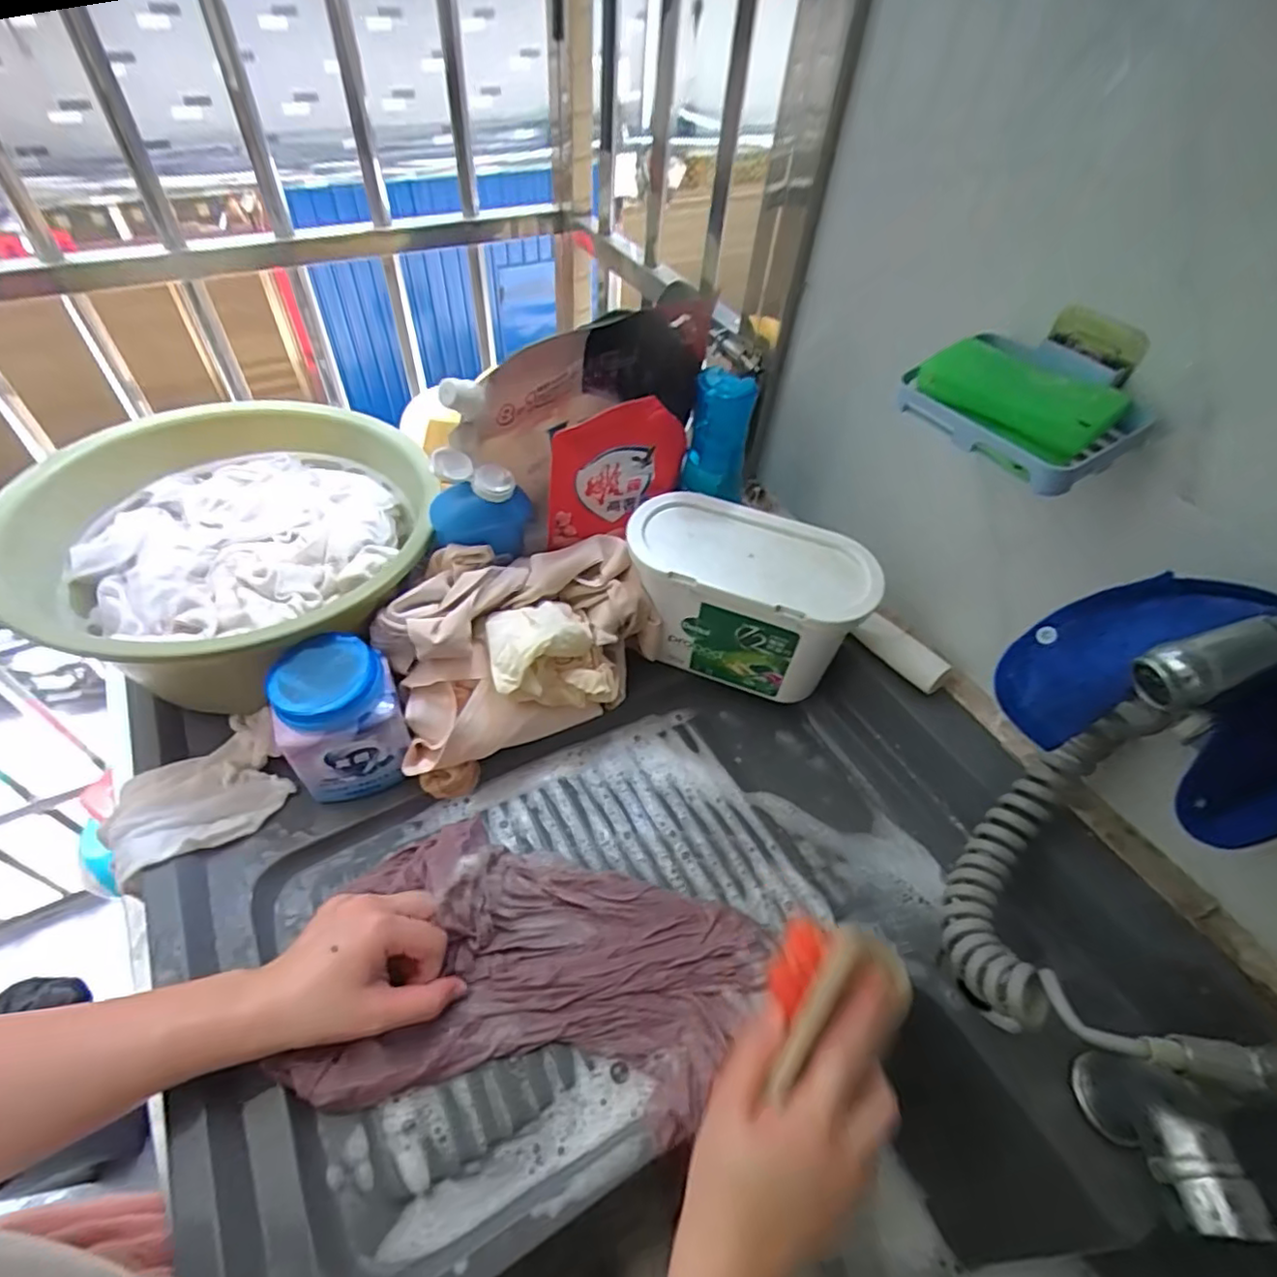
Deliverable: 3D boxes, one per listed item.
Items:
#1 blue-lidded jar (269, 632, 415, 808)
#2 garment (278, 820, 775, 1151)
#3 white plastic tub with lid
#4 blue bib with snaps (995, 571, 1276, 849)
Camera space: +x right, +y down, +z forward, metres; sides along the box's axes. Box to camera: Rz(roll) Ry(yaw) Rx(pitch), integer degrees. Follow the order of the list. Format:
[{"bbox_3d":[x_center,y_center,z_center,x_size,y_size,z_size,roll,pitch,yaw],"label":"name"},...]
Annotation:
[{"bbox_3d":[-0.233,0.064,0.498,0.085,0.112,0.074,-20,54,-20],"label":"blue-lidded jar"},{"bbox_3d":[-0.062,0.233,0.441,0.298,0.050,0.165,6,50,1],"label":"garment"},{"bbox_3d":[0.092,-0.030,0.578,0.202,0.137,0.101,18,51,11],"label":"white plastic tub with lid"},{"bbox_3d":[0.305,0.034,0.349,0.170,0.125,0.040,28,31,16],"label":"blue bib with snaps"}]

